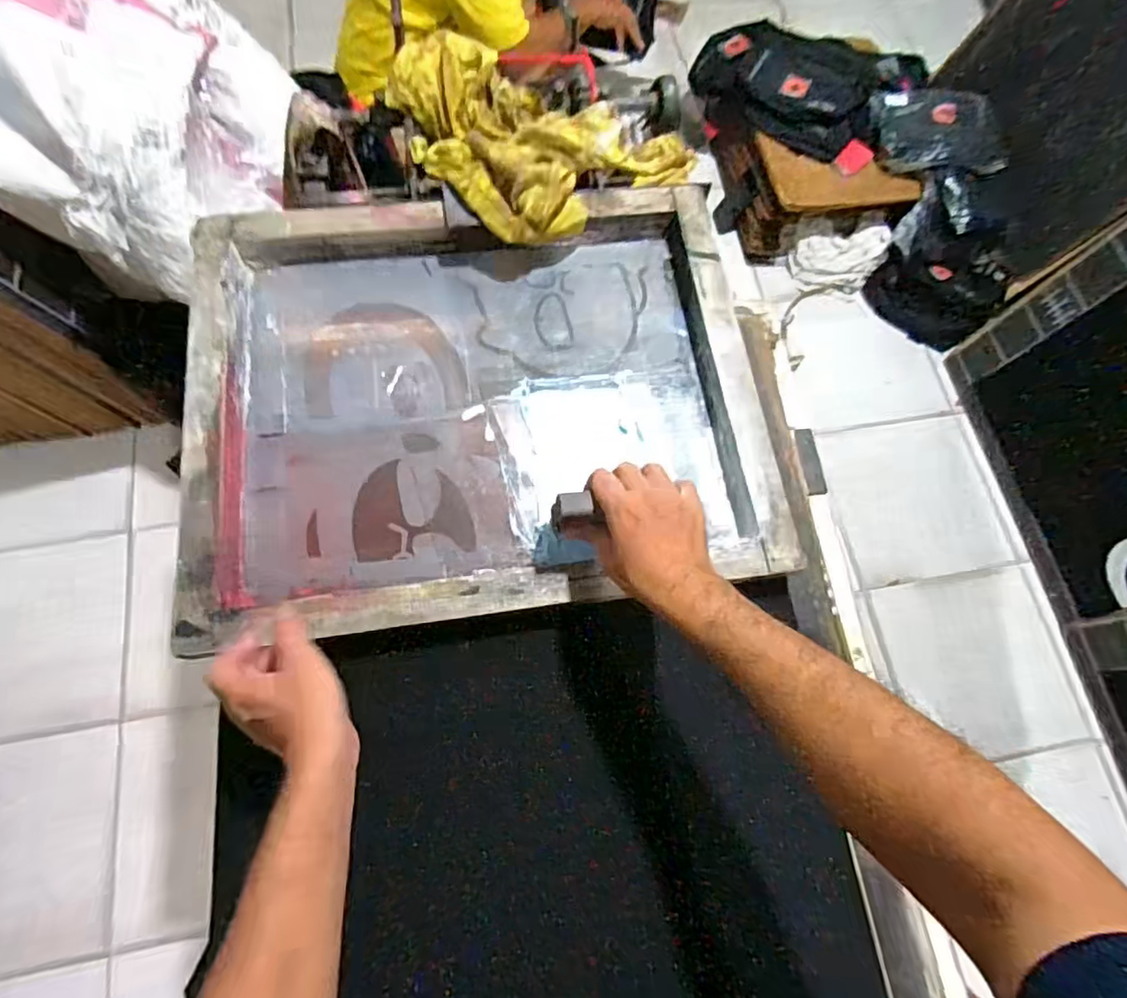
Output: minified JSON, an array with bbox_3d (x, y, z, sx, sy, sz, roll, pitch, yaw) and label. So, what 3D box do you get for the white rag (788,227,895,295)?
[{"bbox_3d":[0.729,-0.644,1.635,0.230,0.149,0.131,12,70,2],"label":"white rag"}]

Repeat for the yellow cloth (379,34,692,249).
[{"bbox_3d":[-0.035,-0.456,0.756,0.297,0.104,0.299,-37,75,-14],"label":"yellow cloth"}]

